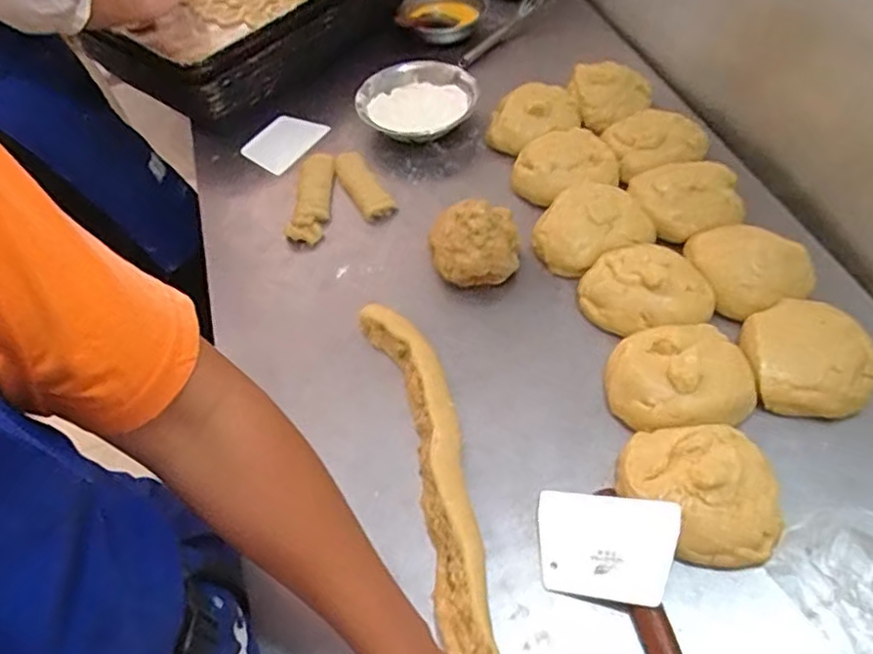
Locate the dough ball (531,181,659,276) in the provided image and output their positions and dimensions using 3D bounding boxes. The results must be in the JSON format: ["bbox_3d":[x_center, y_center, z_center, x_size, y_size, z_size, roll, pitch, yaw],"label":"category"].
[{"bbox_3d":[0.201,-0.134,0.841,0.145,0.049,0.125,-19,54,-8],"label":"dough ball"}]

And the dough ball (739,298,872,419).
[{"bbox_3d":[0.409,0.034,0.707,0.129,0.065,0.133,-3,53,4],"label":"dough ball"}]

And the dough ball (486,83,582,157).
[{"bbox_3d":[0.146,-0.324,0.987,0.142,0.051,0.123,-28,56,-15],"label":"dough ball"}]

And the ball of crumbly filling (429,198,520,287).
[{"bbox_3d":[0.049,-0.104,0.828,0.114,0.084,0.101,0,53,5],"label":"ball of crumbly filling"}]

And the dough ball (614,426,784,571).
[{"bbox_3d":[0.253,0.157,0.613,0.143,0.046,0.130,-3,53,4],"label":"dough ball"}]

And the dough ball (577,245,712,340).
[{"bbox_3d":[0.250,-0.047,0.767,0.140,0.053,0.125,-17,54,-7],"label":"dough ball"}]

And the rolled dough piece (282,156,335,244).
[{"bbox_3d":[-0.187,-0.195,0.953,0.057,0.038,0.180,-2,53,4],"label":"rolled dough piece"}]

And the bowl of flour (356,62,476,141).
[{"bbox_3d":[-0.028,-0.361,1.026,0.170,0.068,0.164,-3,53,4],"label":"bowl of flour"}]

